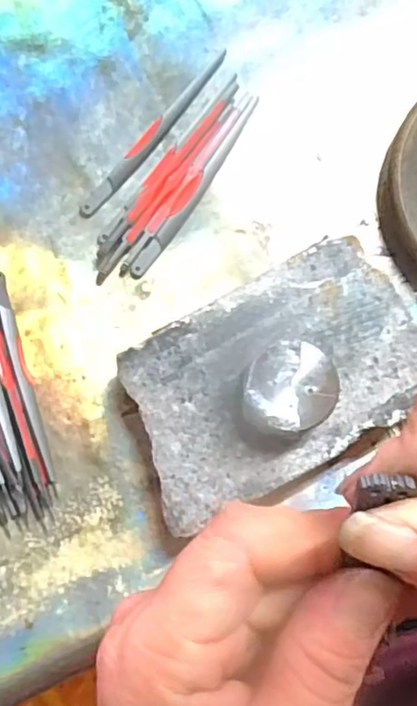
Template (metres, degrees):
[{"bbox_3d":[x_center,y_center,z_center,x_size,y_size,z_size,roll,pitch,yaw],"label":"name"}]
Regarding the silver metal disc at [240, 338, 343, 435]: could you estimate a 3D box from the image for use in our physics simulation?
[{"bbox_3d":[0.031,0.013,0.238,0.035,0.022,0.033,-5,85,1],"label":"silver metal disc"}]

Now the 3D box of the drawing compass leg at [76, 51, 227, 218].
[{"bbox_3d":[-0.026,-0.106,0.296,0.009,0.004,0.103,39,87,5],"label":"drawing compass leg"}]

